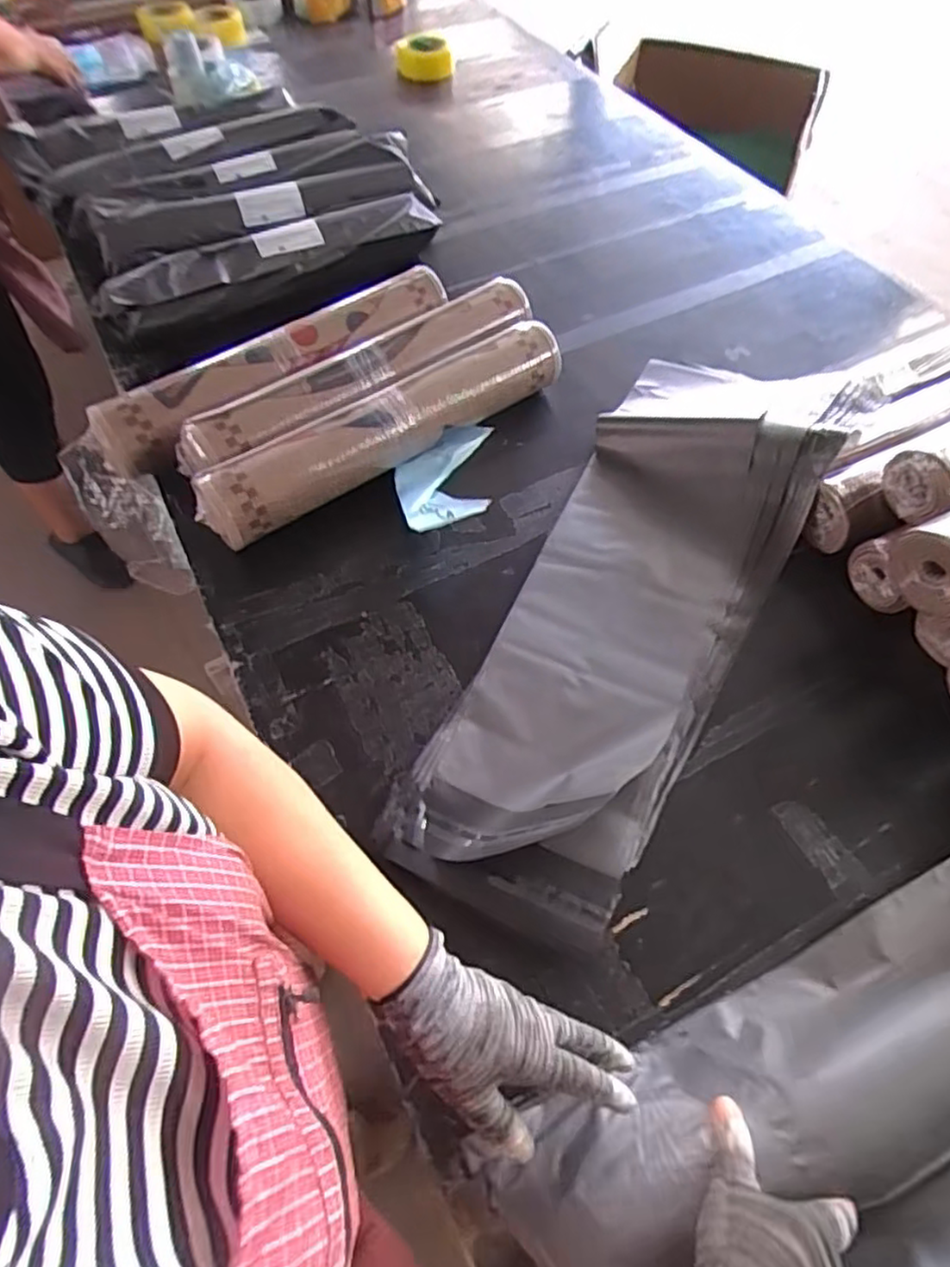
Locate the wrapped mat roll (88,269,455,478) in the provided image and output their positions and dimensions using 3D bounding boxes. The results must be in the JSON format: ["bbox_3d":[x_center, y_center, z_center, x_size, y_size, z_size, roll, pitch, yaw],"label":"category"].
[{"bbox_3d":[-0.250,-0.348,0.887,0.498,0.079,0.089,-32,66,-18],"label":"wrapped mat roll"}]

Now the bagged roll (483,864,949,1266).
[{"bbox_3d":[0.291,0.326,0.519,0.555,0.080,0.148,-19,63,-13],"label":"bagged roll"}]

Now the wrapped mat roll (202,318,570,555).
[{"bbox_3d":[-0.104,-0.256,0.848,0.504,0.082,0.082,-33,66,-18],"label":"wrapped mat roll"}]

